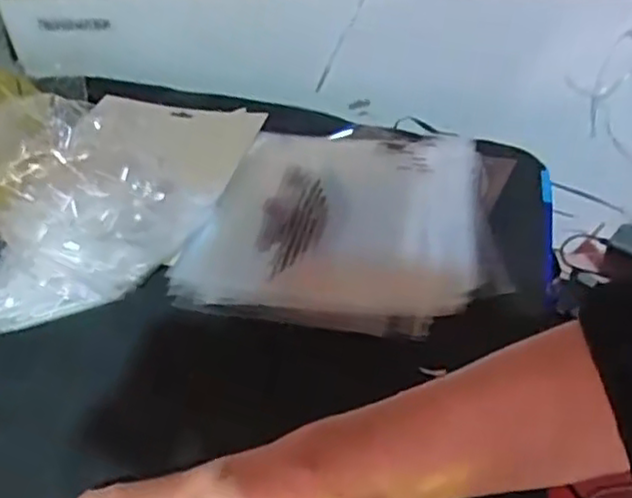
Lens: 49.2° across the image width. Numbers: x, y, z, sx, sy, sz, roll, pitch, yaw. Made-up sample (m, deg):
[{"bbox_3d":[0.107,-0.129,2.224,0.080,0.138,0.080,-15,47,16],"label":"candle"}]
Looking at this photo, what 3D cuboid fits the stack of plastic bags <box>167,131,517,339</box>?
[{"bbox_3d":[0.028,-0.030,0.595,0.255,0.019,0.242,4,43,13],"label":"stack of plastic bags"}]

